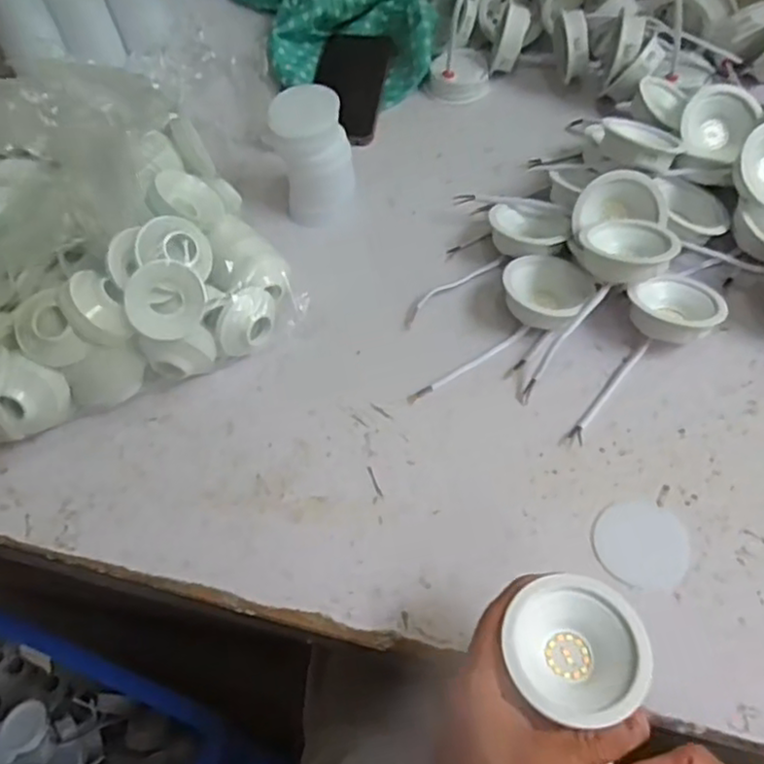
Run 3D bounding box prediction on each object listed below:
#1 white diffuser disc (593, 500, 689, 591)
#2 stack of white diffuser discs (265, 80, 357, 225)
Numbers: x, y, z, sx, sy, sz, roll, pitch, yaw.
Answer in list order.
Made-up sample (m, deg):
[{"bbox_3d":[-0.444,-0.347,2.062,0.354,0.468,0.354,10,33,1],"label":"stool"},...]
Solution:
[{"bbox_3d":[0.171,0.105,0.454,0.058,0.004,0.057,-2,58,3],"label":"white diffuser disc"},{"bbox_3d":[-0.061,-0.200,0.611,0.068,0.098,0.066,-6,58,1],"label":"stack of white diffuser discs"}]

